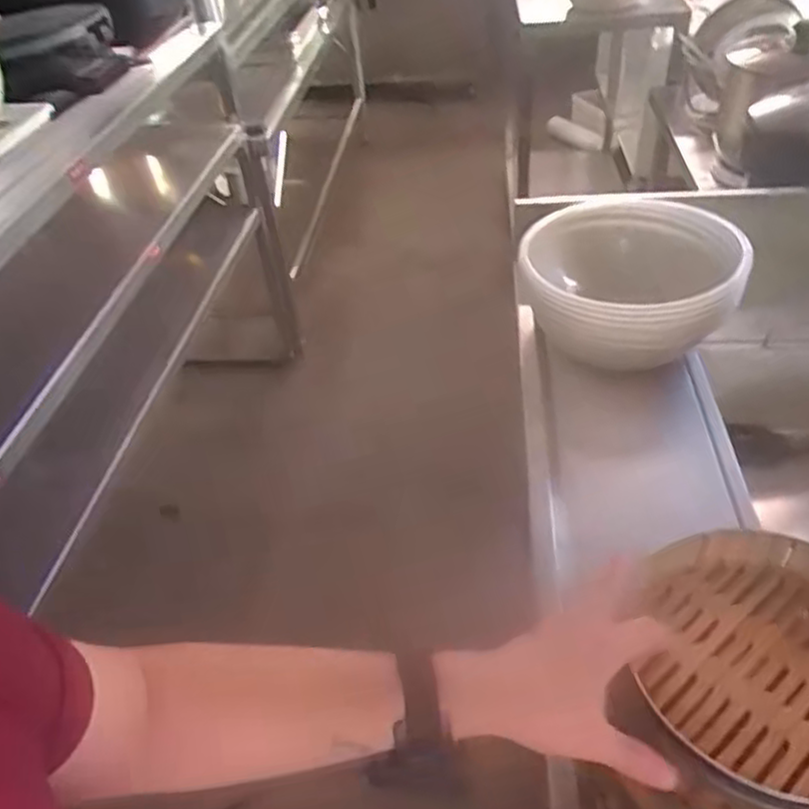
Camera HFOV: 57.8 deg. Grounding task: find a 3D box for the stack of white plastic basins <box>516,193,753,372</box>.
[{"bbox_3d":[0.326,-0.188,1.076,0.305,0.151,0.259,13,44,20],"label":"stack of white plastic basins"}]

